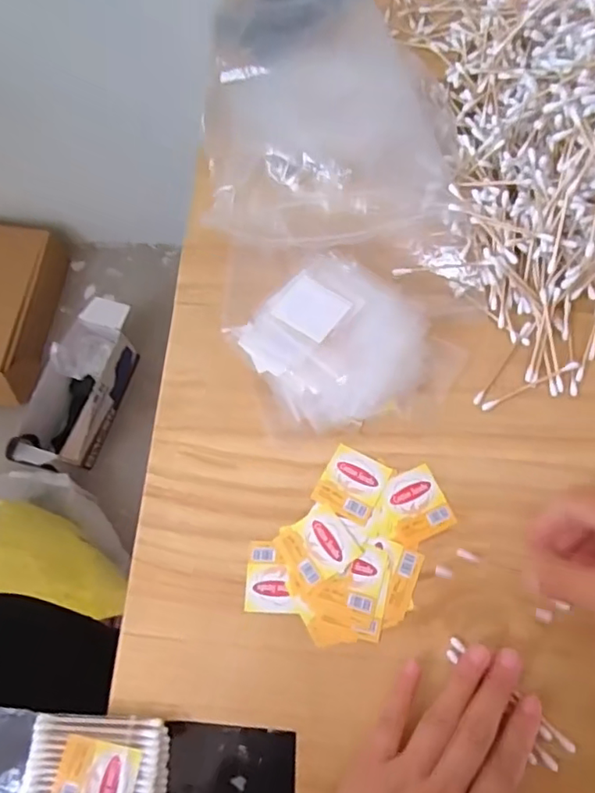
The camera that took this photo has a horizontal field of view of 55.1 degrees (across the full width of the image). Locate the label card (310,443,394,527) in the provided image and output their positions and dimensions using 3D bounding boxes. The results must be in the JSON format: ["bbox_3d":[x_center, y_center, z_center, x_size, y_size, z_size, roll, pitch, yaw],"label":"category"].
[{"bbox_3d":[0.036,0.057,0.374,0.040,0.004,0.042,25,71,13],"label":"label card"}]

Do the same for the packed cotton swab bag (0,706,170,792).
[{"bbox_3d":[-0.131,0.213,0.317,0.114,0.013,0.063,1,70,3],"label":"packed cotton swab bag"}]

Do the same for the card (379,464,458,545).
[{"bbox_3d":[0.075,0.070,0.367,0.040,0.004,0.042,-24,71,-5],"label":"card"}]

